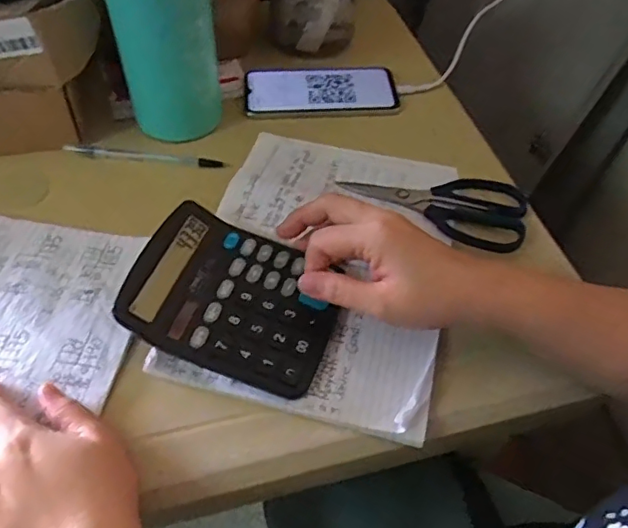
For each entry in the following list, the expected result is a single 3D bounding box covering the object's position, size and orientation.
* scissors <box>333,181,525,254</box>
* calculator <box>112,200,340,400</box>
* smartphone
[{"bbox_3d":[0.109,-0.059,0.504,0.159,0.008,0.080,21,53,12],"label":"scissors"},{"bbox_3d":[-0.056,0.020,0.409,0.140,0.037,0.115,14,50,11],"label":"calculator"},{"bbox_3d":[0.007,-0.187,0.595,0.157,0.014,0.071,-2,59,-2],"label":"smartphone"}]

